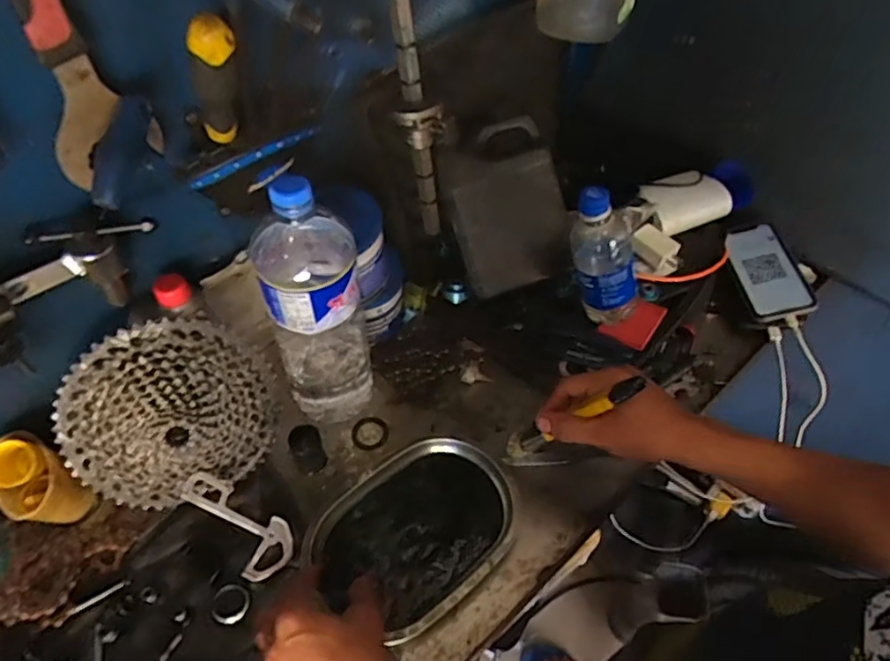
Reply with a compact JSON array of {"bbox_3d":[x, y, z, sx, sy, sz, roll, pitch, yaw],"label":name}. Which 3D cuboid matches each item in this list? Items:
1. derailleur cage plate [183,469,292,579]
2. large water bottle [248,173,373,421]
[{"bbox_3d":[-0.207,0.192,0.594,0.124,0.012,0.058,38,58,0],"label":"derailleur cage plate"},{"bbox_3d":[-0.126,-0.022,0.591,0.090,0.310,0.101,-2,53,-3],"label":"large water bottle"}]

